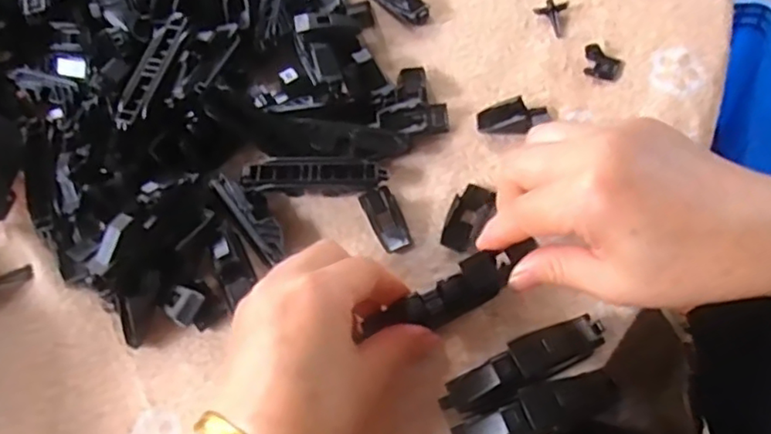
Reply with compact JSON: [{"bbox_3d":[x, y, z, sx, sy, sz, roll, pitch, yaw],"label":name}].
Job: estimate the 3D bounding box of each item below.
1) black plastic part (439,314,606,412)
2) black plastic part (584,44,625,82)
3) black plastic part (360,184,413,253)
[{"bbox_3d":[0.064,0.067,0.281,0.080,0.019,0.023,-26,62,-11],"label":"black plastic part"},{"bbox_3d":[0.132,-0.093,0.364,0.024,0.007,0.020,19,63,14],"label":"black plastic part"},{"bbox_3d":[0.001,0.001,0.334,0.018,0.004,0.038,-23,61,-9],"label":"black plastic part"}]

